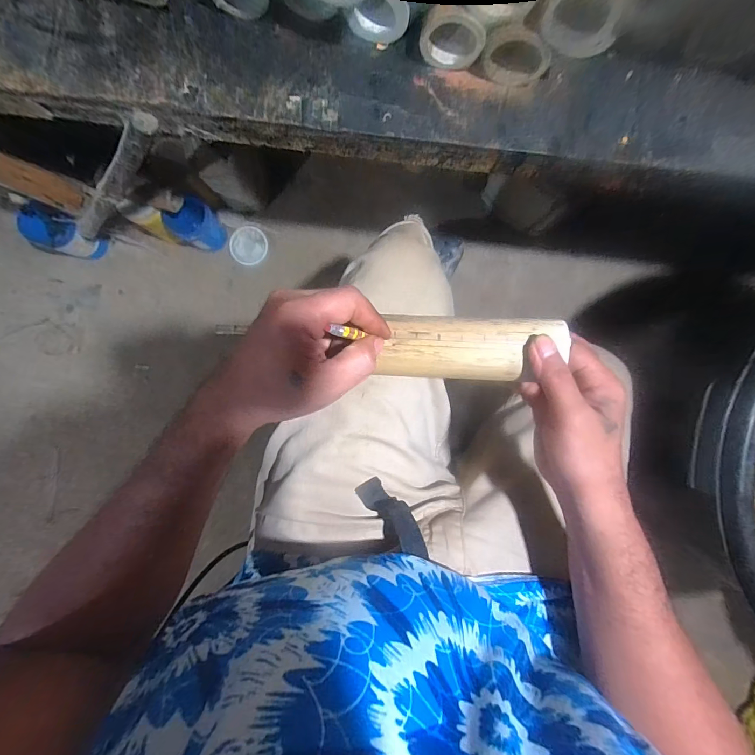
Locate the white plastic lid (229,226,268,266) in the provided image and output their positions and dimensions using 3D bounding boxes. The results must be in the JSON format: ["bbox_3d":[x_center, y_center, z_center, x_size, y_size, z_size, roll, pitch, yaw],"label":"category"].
[{"bbox_3d":[-0.298,-0.305,0.865,0.079,0.004,0.085,-5,105,-17],"label":"white plastic lid"}]

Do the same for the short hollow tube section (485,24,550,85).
[{"bbox_3d":[0.119,-0.275,0.322,0.054,0.040,0.017,12,91,0],"label":"short hollow tube section"}]

